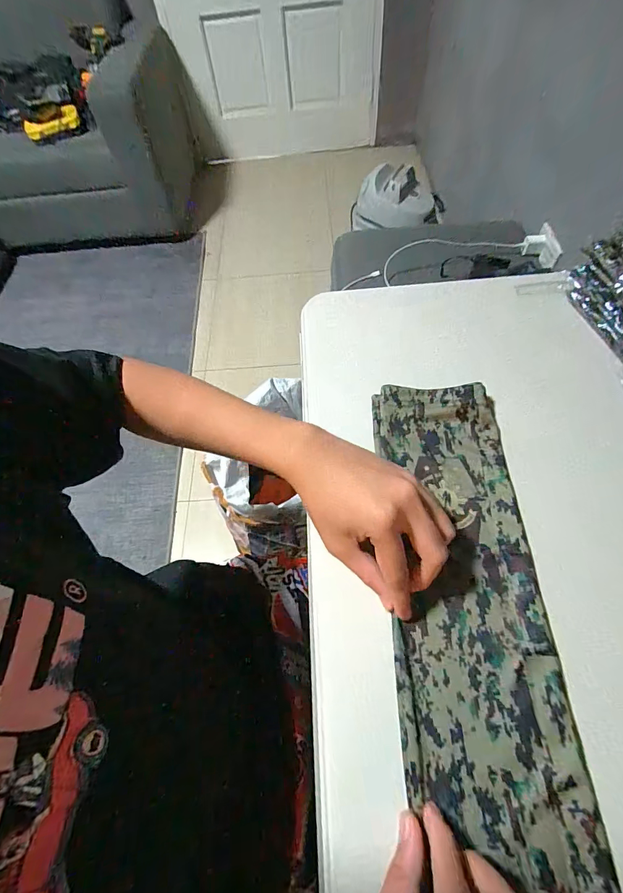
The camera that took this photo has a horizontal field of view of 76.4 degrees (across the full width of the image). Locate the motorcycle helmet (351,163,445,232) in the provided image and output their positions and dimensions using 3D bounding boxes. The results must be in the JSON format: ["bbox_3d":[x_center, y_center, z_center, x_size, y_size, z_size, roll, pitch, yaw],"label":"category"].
[{"bbox_3d":[0.288,-0.871,1.394,0.284,0.182,0.188,6,60,8],"label":"motorcycle helmet"}]

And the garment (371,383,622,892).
[{"bbox_3d":[0.122,0.156,0.293,0.118,0.029,0.469,-4,61,3],"label":"garment"}]

